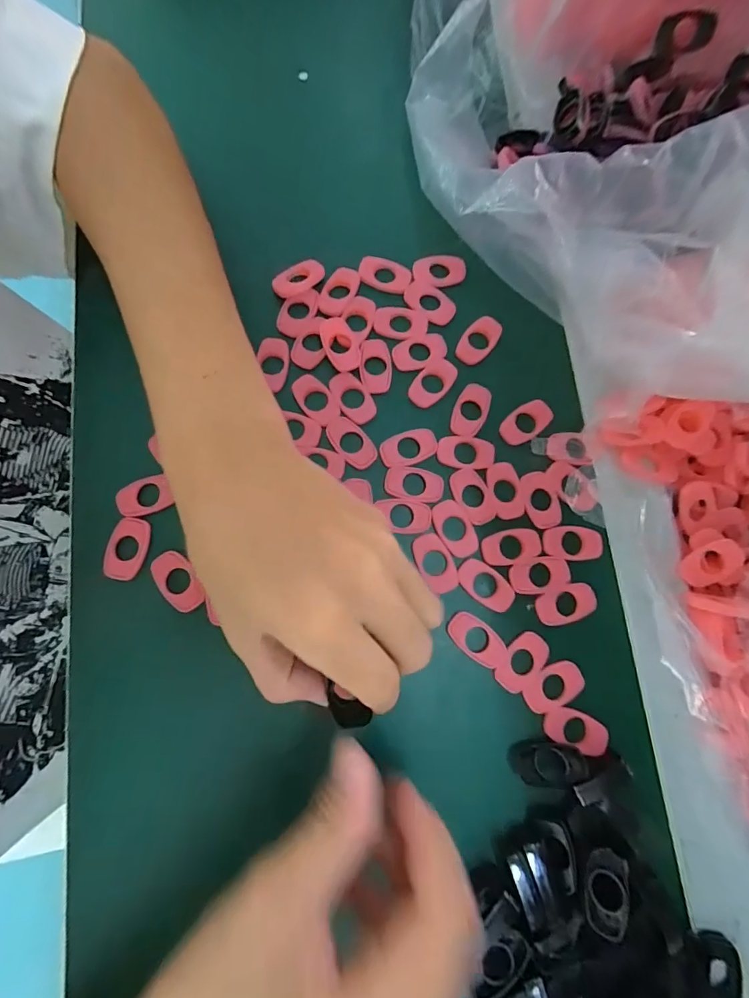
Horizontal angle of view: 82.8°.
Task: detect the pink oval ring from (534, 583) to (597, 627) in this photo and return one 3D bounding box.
[{"bbox_3d":[0.103,0.056,0.227,0.033,0.004,0.018,-20,80,-4],"label":"pink oval ring"}]

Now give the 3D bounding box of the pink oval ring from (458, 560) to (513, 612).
[{"bbox_3d":[0.060,0.046,0.228,0.032,0.004,0.018,38,81,6],"label":"pink oval ring"}]

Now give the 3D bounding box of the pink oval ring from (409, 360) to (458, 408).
[{"bbox_3d":[0.034,-0.068,0.248,0.019,0.004,0.032,39,81,6],"label":"pink oval ring"}]

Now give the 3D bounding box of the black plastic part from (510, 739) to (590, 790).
[{"bbox_3d":[0.086,0.131,0.209,0.033,0.013,0.018,-6,80,-2],"label":"black plastic part"}]

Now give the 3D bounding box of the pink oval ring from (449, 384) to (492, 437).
[{"bbox_3d":[0.055,-0.051,0.244,0.019,0.004,0.032,24,80,4],"label":"pink oval ring"}]

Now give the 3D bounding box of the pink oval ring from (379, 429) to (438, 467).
[{"bbox_3d":[0.019,-0.029,0.238,0.032,0.004,0.017,-17,80,-4],"label":"pink oval ring"}]

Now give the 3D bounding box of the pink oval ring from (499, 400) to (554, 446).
[{"bbox_3d":[0.088,-0.044,0.246,0.031,0.004,0.019,-39,82,-7],"label":"pink oval ring"}]

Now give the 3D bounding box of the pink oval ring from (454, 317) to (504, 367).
[{"bbox_3d":[0.062,-0.095,0.252,0.018,0.004,0.031,43,82,7],"label":"pink oval ring"}]

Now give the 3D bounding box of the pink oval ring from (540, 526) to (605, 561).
[{"bbox_3d":[0.109,0.024,0.233,0.032,0.004,0.018,0,79,-1],"label":"pink oval ring"}]

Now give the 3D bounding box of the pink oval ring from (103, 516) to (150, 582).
[{"bbox_3d":[-0.130,0.026,0.222,0.020,0.004,0.032,10,79,1],"label":"pink oval ring"}]

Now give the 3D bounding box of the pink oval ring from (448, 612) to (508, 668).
[{"bbox_3d":[0.054,0.073,0.222,0.033,0.004,0.017,38,81,6],"label":"pink oval ring"}]

